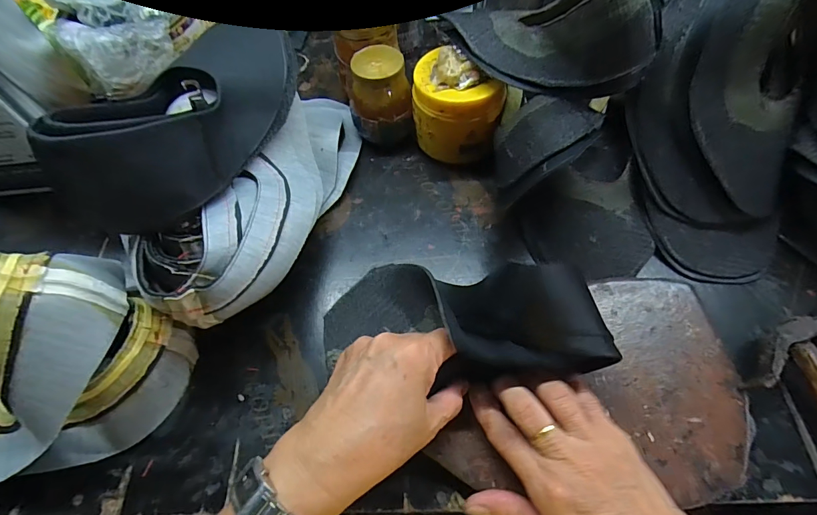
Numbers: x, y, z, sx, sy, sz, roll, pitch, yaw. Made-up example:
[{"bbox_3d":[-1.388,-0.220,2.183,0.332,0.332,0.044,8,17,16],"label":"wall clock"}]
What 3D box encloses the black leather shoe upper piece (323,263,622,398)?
[{"bbox_3d":[0.035,0.051,0.313,0.217,0.060,0.087,1,60,27],"label":"black leather shoe upper piece"}]

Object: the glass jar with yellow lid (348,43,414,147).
[{"bbox_3d":[-0.031,-0.171,0.435,0.063,0.091,0.053,-13,62,-4],"label":"glass jar with yellow lid"}]

